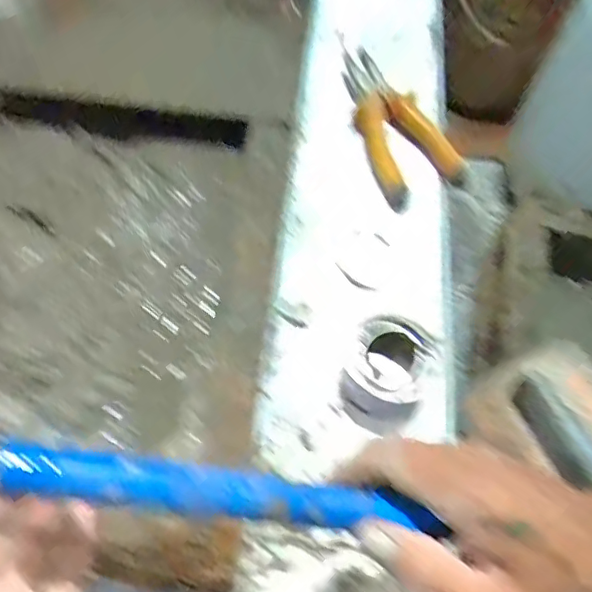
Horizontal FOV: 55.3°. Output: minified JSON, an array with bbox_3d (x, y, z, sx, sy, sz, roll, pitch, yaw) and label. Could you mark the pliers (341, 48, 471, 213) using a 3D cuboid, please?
[{"bbox_3d":[0.106,-0.185,0.597,0.092,0.028,0.191,-18,65,-12],"label":"pliers"}]

